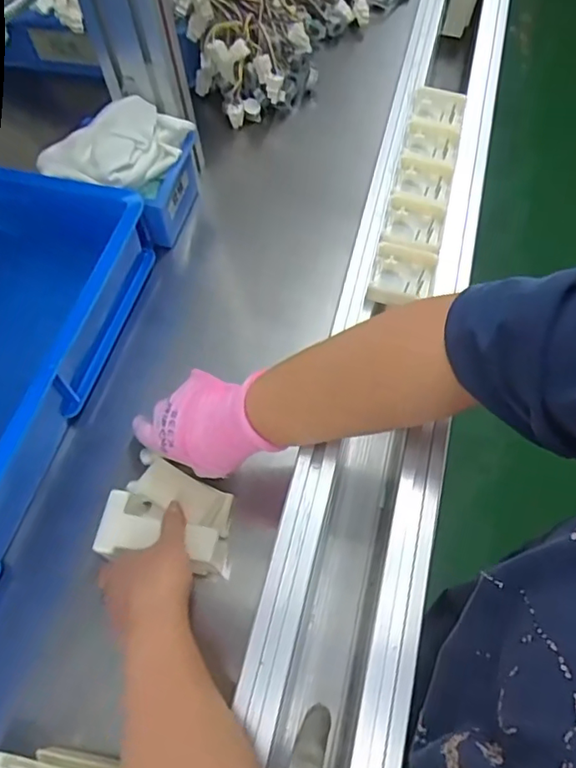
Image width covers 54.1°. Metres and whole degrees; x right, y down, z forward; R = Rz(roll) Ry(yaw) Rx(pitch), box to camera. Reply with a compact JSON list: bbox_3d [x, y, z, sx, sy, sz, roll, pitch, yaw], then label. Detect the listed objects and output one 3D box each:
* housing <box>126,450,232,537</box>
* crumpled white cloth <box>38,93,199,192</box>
[{"bbox_3d":[-0.096,0.101,0.514,0.101,0.016,0.039,29,67,2],"label":"housing"},{"bbox_3d":[-0.203,-0.265,0.630,0.166,0.048,0.107,10,63,8],"label":"crumpled white cloth"}]

